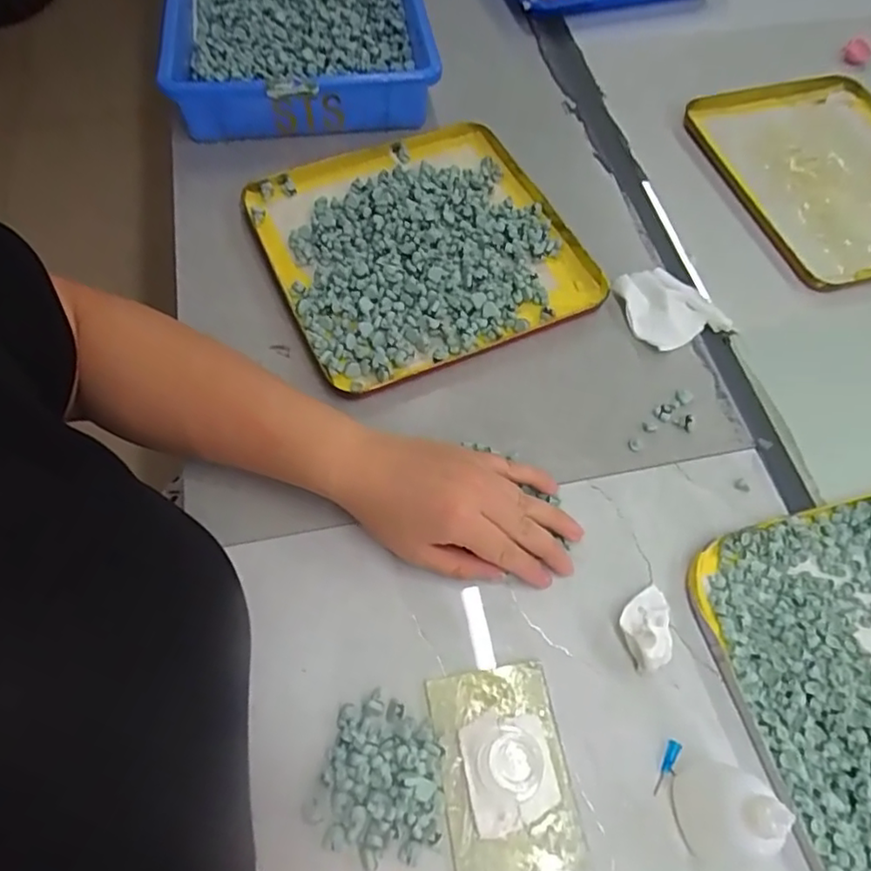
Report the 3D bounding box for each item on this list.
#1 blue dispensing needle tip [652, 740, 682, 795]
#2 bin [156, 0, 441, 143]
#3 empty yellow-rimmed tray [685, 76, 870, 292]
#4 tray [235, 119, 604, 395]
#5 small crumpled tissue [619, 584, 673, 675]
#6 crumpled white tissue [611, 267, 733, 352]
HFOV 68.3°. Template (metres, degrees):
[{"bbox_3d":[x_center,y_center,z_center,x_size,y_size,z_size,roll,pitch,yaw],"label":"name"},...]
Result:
[{"bbox_3d":[0.129,0.185,0.356,0.007,0.004,0.030,24,63,12],"label":"blue dispensing needle tip"},{"bbox_3d":[-0.147,-0.460,0.676,0.250,0.068,0.373,-9,61,-6],"label":"bin"},{"bbox_3d":[0.383,-0.247,0.605,0.205,0.026,0.250,-15,62,-10],"label":"empty yellow-rimmed tray"},{"bbox_3d":[-0.013,-0.163,0.544,0.246,0.023,0.244,-20,63,-13],"label":"tray"},{"bbox_3d":[0.130,0.114,0.384,0.035,0.020,0.045,-16,62,-10],"label":"small crumpled tissue"},{"bbox_3d":[0.190,-0.107,0.524,0.071,0.014,0.077,-15,62,-10],"label":"crumpled white tissue"}]

